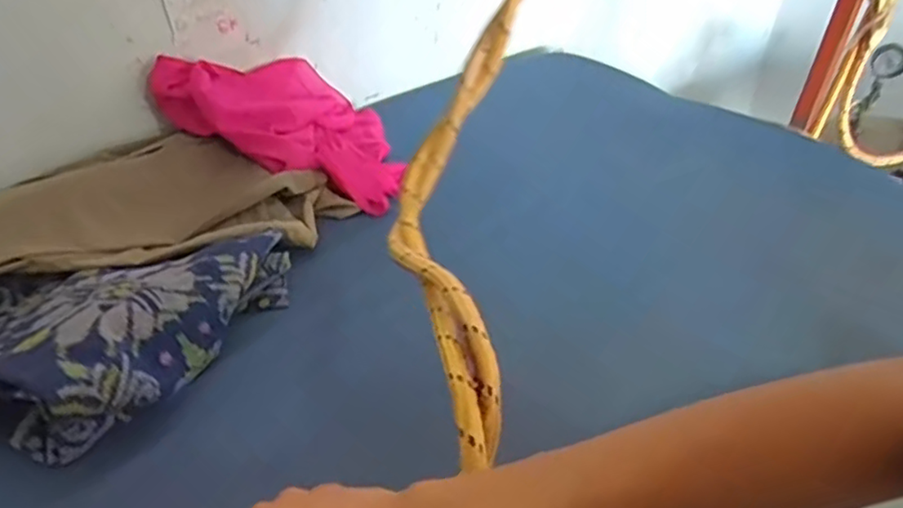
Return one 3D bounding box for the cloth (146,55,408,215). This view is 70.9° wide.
[{"bbox_3d":[-0.215,-0.174,0.802,0.297,0.055,0.212,22,34,-16],"label":"cloth"}]

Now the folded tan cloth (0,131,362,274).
[{"bbox_3d":[-0.307,-0.061,0.692,0.364,0.046,0.192,-15,39,-19],"label":"folded tan cloth"}]

